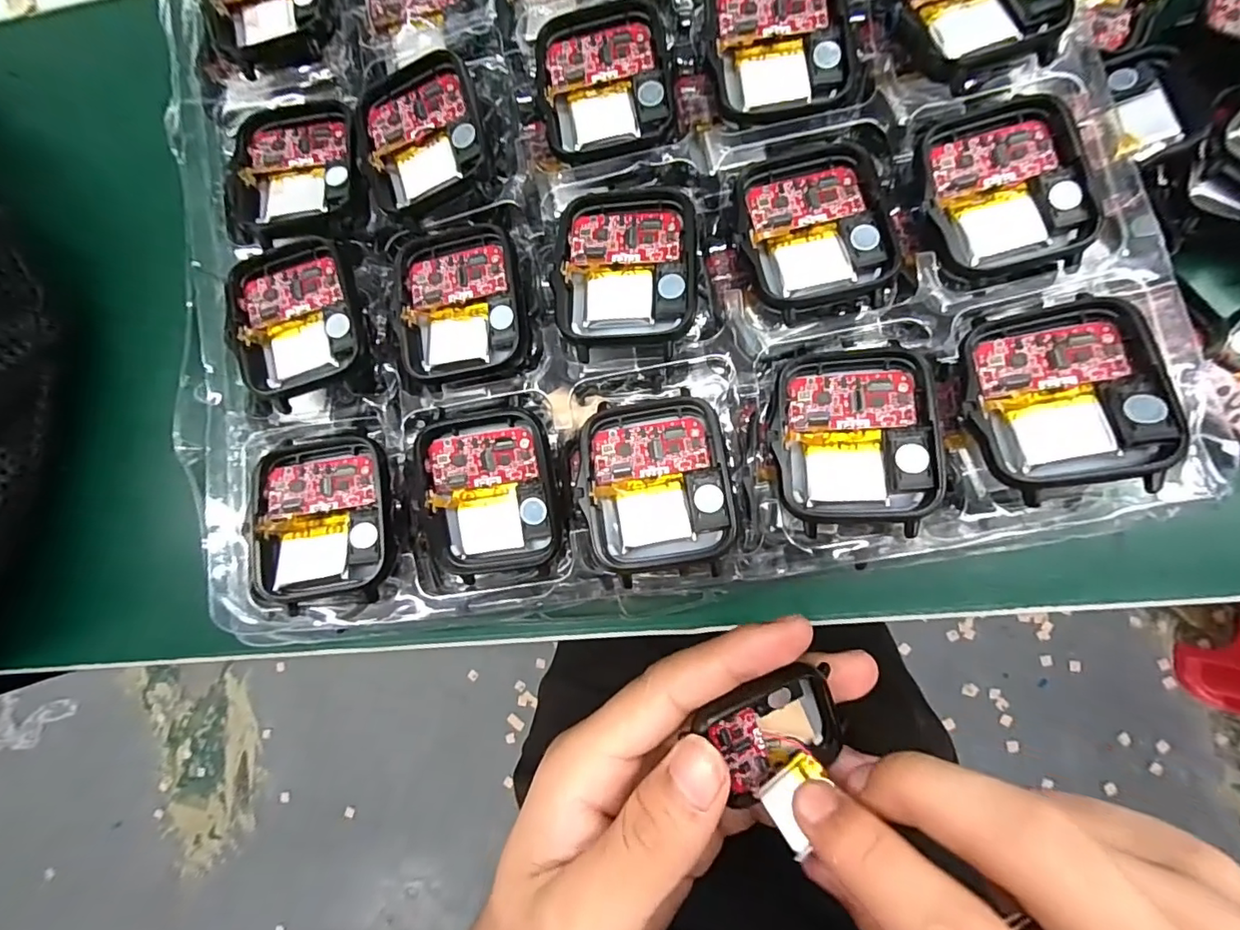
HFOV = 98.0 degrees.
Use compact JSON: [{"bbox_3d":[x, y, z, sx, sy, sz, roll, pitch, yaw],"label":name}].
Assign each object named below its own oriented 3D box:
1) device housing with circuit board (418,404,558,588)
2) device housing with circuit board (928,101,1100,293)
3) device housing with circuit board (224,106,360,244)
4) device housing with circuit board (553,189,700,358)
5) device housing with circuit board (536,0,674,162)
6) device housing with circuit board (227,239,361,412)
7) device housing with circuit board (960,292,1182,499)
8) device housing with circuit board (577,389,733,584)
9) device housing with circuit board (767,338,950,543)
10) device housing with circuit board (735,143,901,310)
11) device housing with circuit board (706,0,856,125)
[{"bbox_3d":[-0.036,0.008,0.150,0.038,0.010,0.045,-6,86,8],"label":"device housing with circuit board"},{"bbox_3d":[0.099,-0.071,0.139,0.037,0.005,0.045,-9,85,7],"label":"device housing with circuit board"},{"bbox_3d":[-0.099,-0.091,0.167,0.042,0.009,0.047,1,85,7],"label":"device housing with circuit board"},{"bbox_3d":[0.002,-0.054,0.147,0.037,0.008,0.045,2,87,8],"label":"device housing with circuit board"},{"bbox_3d":[-0.005,-0.113,0.157,0.036,0.006,0.044,-9,84,6],"label":"device housing with circuit board"},{"bbox_3d":[-0.096,-0.043,0.159,0.037,0.007,0.044,-17,83,5],"label":"device housing with circuit board"},{"bbox_3d":[0.104,-0.017,0.127,0.037,0.006,0.046,-9,75,19],"label":"device housing with circuit board"},{"bbox_3d":[0.009,0.005,0.139,0.037,0.007,0.045,-10,85,7],"label":"device housing with circuit board"},{"bbox_3d":[0.058,-0.007,0.133,0.038,0.008,0.044,-2,86,8],"label":"device housing with circuit board"},{"bbox_3d":[0.052,-0.064,0.144,0.036,0.006,0.043,-10,85,7],"label":"device housing with circuit board"},{"bbox_3d":[0.044,-0.119,0.151,0.037,0.010,0.045,-5,84,7],"label":"device housing with circuit board"}]

